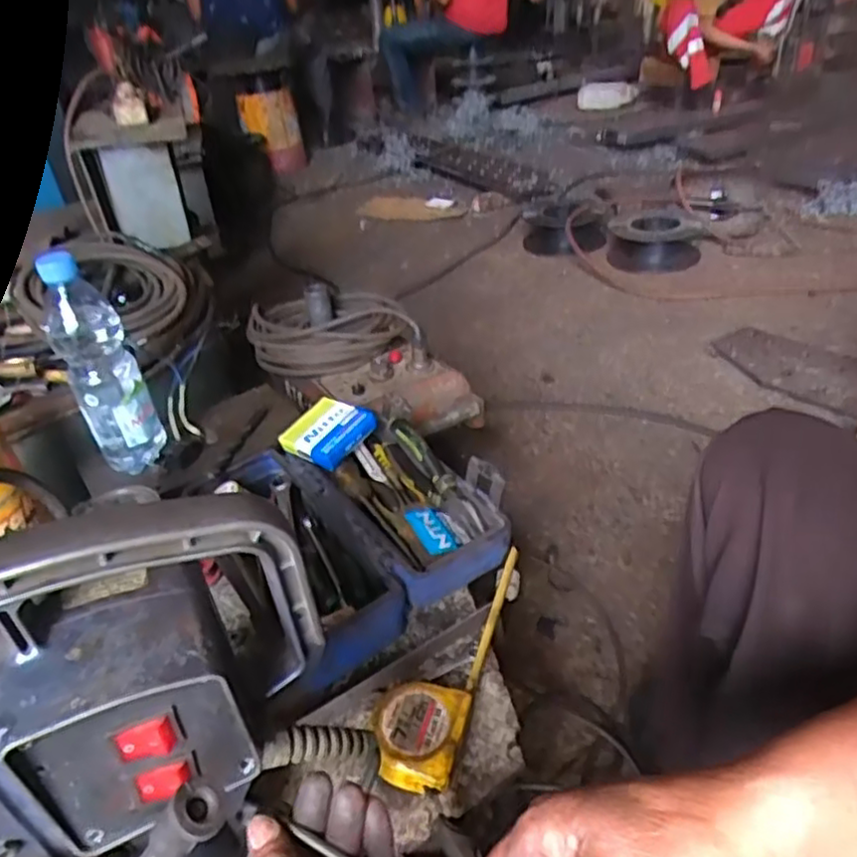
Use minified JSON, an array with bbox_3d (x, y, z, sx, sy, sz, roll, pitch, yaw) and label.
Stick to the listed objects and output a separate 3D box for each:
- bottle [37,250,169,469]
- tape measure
[{"bbox_3d":[-0.330,-0.053,0.701,0.069,0.243,0.059,-22,37,-20],"label":"bottle"},{"bbox_3d":[0.017,0.189,0.591,0.068,0.031,0.235,5,36,18],"label":"tape measure"}]

